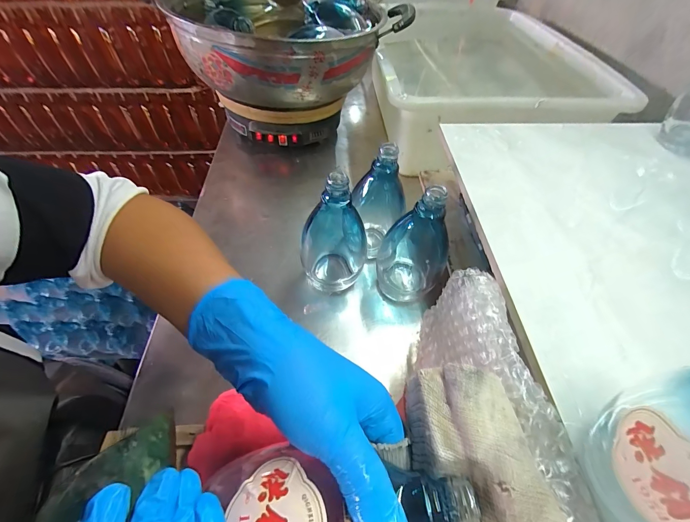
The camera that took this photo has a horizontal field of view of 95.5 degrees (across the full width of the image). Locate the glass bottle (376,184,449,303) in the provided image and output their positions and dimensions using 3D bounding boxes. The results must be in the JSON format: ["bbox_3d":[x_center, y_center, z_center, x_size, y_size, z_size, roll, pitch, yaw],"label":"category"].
[{"bbox_3d":[0.074,-0.018,0.342,0.064,0.142,0.062,11,53,11],"label":"glass bottle"}]

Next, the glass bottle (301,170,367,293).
[{"bbox_3d":[-0.015,-0.030,0.344,0.073,0.149,0.072,4,52,5],"label":"glass bottle"}]

